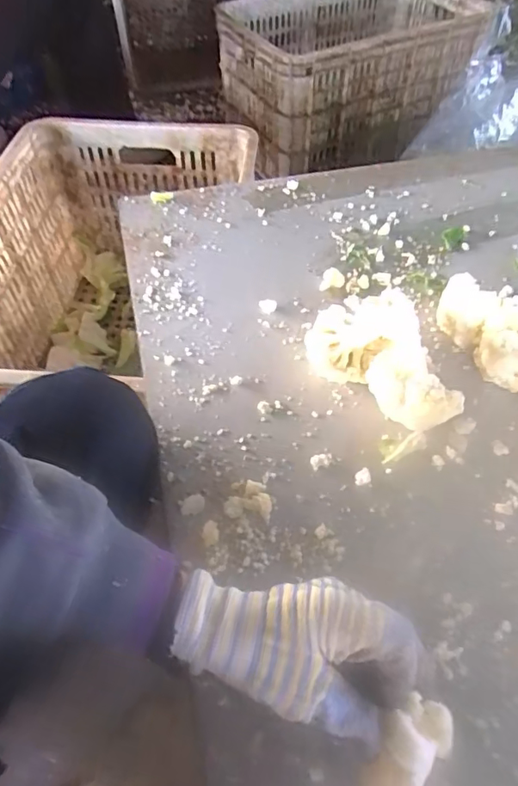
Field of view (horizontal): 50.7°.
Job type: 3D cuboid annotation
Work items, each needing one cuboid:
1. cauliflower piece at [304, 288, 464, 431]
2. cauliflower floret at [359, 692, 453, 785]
[{"bbox_3d":[0.096,-0.024,0.454,0.093,0.049,0.136,-15,53,-11],"label":"cauliflower piece"},{"bbox_3d":[0.070,0.194,0.275,0.032,0.031,0.077,25,76,19],"label":"cauliflower floret"}]

